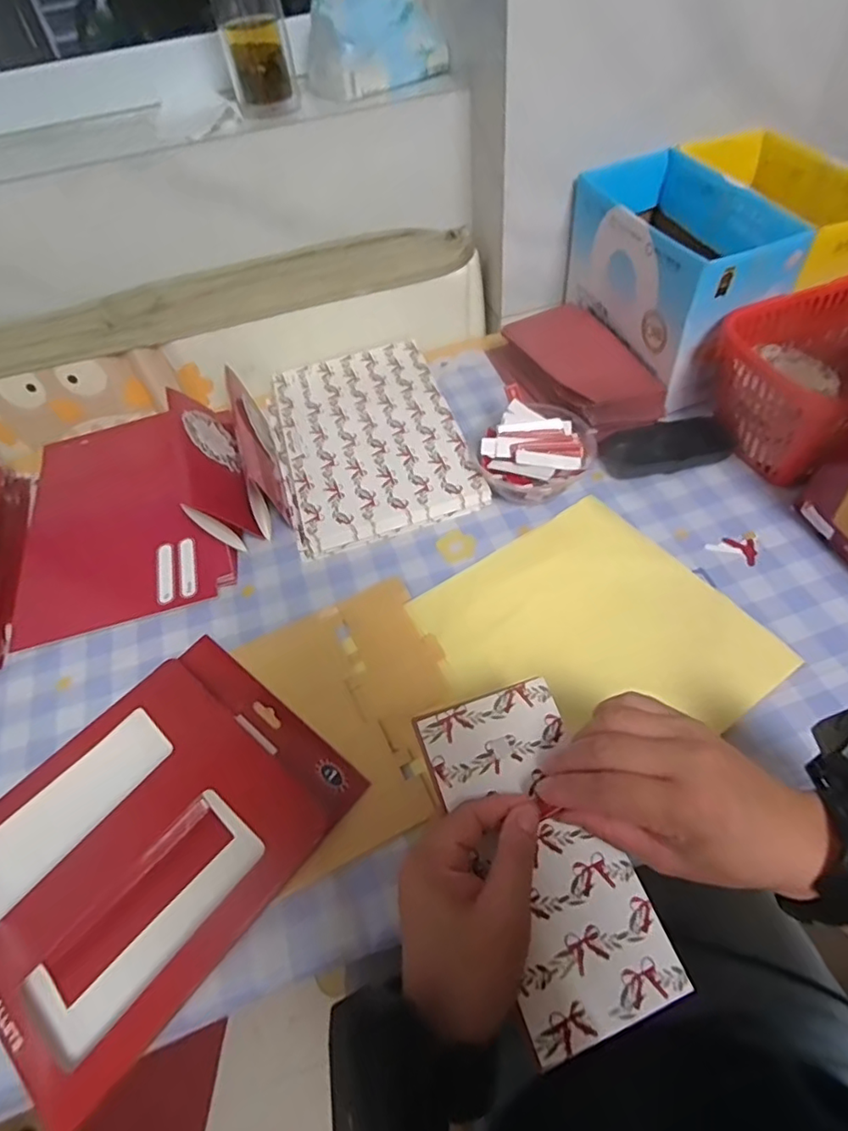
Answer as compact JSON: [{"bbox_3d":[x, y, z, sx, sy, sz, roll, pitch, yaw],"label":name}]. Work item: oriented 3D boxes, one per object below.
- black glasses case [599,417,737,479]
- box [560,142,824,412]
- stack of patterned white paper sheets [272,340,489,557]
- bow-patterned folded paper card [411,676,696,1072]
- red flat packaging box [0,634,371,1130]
[{"bbox_3d":[0.237,-0.114,0.560,0.119,0.022,0.050,-13,53,-4],"label":"black glasses case"},{"bbox_3d":[0.252,-0.308,0.598,0.120,0.131,0.235,-19,54,-8],"label":"box"},{"bbox_3d":[-0.061,-0.135,0.604,0.180,0.028,0.258,-16,53,-6],"label":"stack of patterned white paper sheets"},{"bbox_3d":[0.066,0.155,0.318,0.085,0.008,0.174,-16,66,-16],"label":"bow-patterned folded paper card"},{"bbox_3d":[-0.188,0.173,0.387,0.196,0.028,0.230,32,63,26],"label":"red flat packaging box"}]

